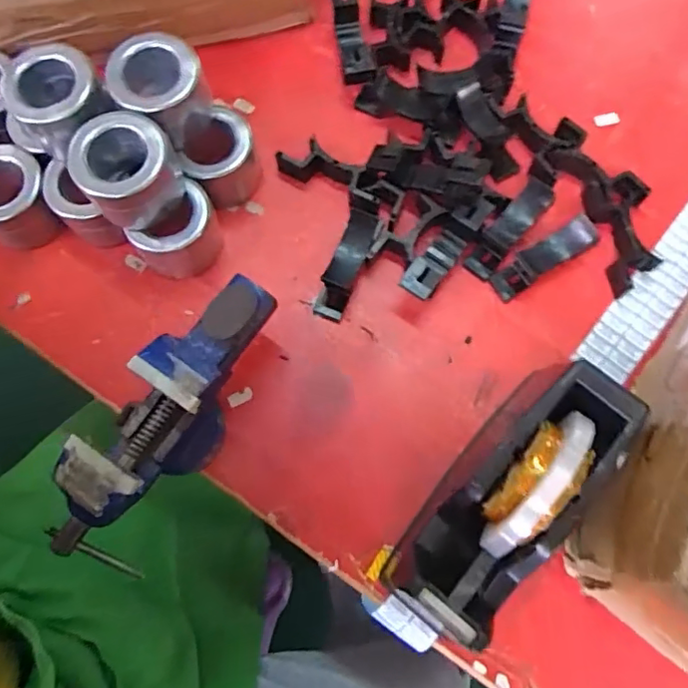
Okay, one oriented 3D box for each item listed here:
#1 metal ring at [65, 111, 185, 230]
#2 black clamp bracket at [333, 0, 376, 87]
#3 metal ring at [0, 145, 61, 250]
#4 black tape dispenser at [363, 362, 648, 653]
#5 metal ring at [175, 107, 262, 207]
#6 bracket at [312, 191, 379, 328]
[{"bbox_3d":[-0.161,-0.130,0.429,0.070,0.058,0.071,0,76,2],"label":"metal ring"},{"bbox_3d":[0.006,-0.286,0.531,0.028,0.031,0.102,-12,76,-1],"label":"black clamp bracket"},{"bbox_3d":[-0.278,-0.122,0.480,0.065,0.056,0.068,0,76,2],"label":"metal ring"},{"bbox_3d":[0.110,0.110,0.386,0.077,0.112,0.213,36,79,10],"label":"black tape dispenser"},{"bbox_3d":[-0.101,-0.158,0.489,0.050,0.057,0.064,6,76,3],"label":"metal ring"},{"bbox_3d":[0.004,-0.075,0.478,0.030,0.031,0.108,16,77,6],"label":"bracket"}]

